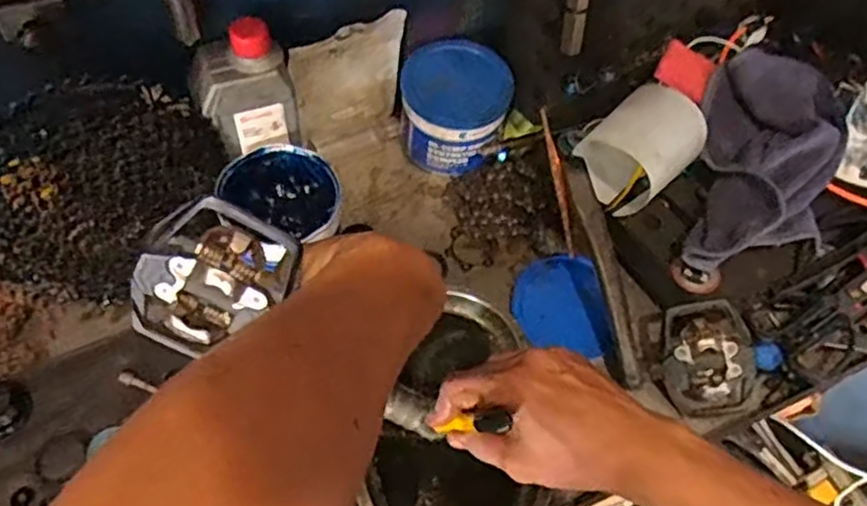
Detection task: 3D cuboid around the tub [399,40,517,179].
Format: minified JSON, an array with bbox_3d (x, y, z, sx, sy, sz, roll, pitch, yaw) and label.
[{"bbox_3d":[0.020,-0.140,0.686,0.103,0.089,0.096,14,60,4],"label":"tub"}]

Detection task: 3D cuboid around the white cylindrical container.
[{"bbox_3d":[0.194,-0.100,0.638,0.085,0.067,0.117,40,65,18],"label":"white cylindrical container"}]

